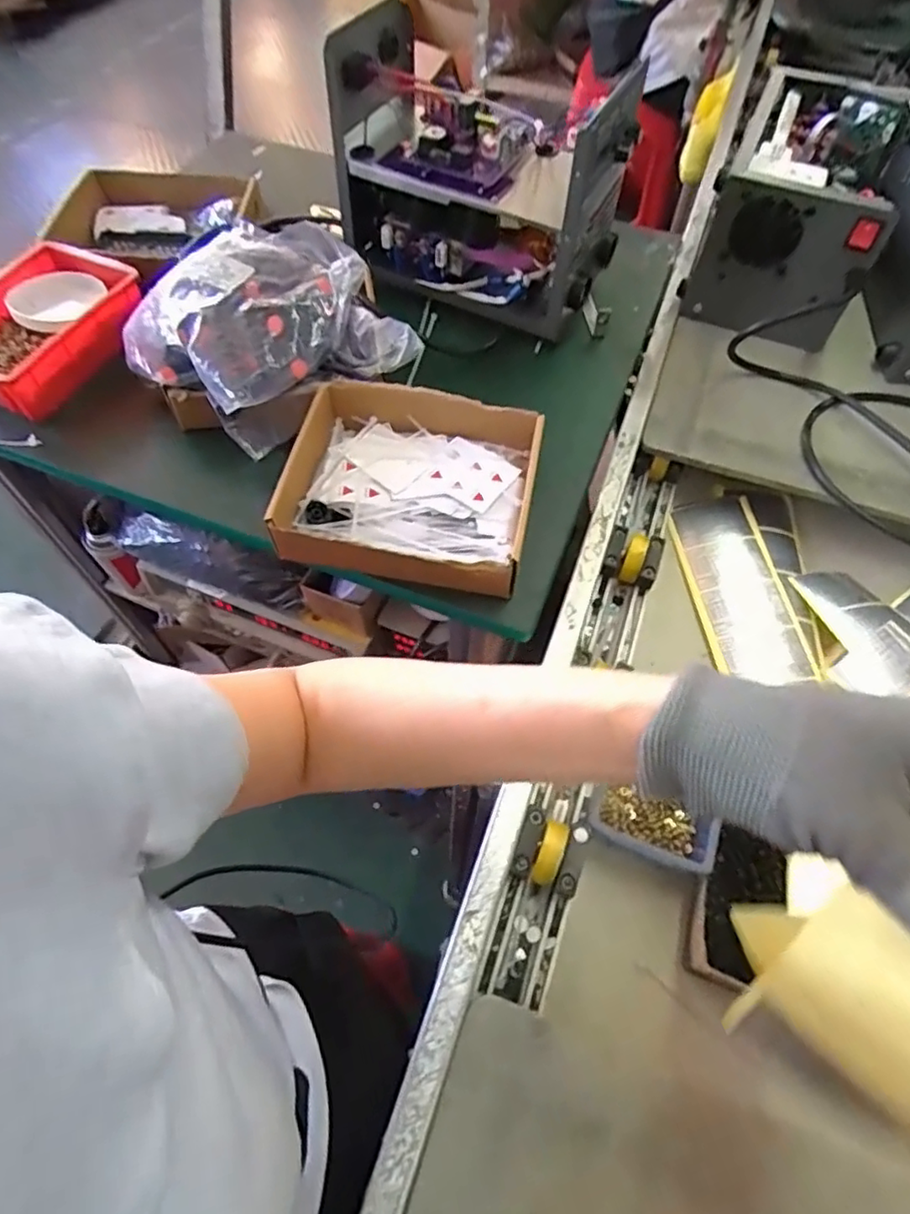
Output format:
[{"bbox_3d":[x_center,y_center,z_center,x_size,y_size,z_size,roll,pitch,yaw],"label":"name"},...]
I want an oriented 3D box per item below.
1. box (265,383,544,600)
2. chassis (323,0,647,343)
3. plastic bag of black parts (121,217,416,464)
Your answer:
[{"bbox_3d":[-0.045,-0.113,0.579,0.222,0.053,0.182,10,59,5],"label":"box"},{"bbox_3d":[0.021,-0.446,0.684,0.302,0.211,0.166,28,63,15],"label":"chassis"},{"bbox_3d":[-0.187,-0.270,0.620,0.227,0.092,0.218,-33,65,-19],"label":"plastic bag of black parts"}]

